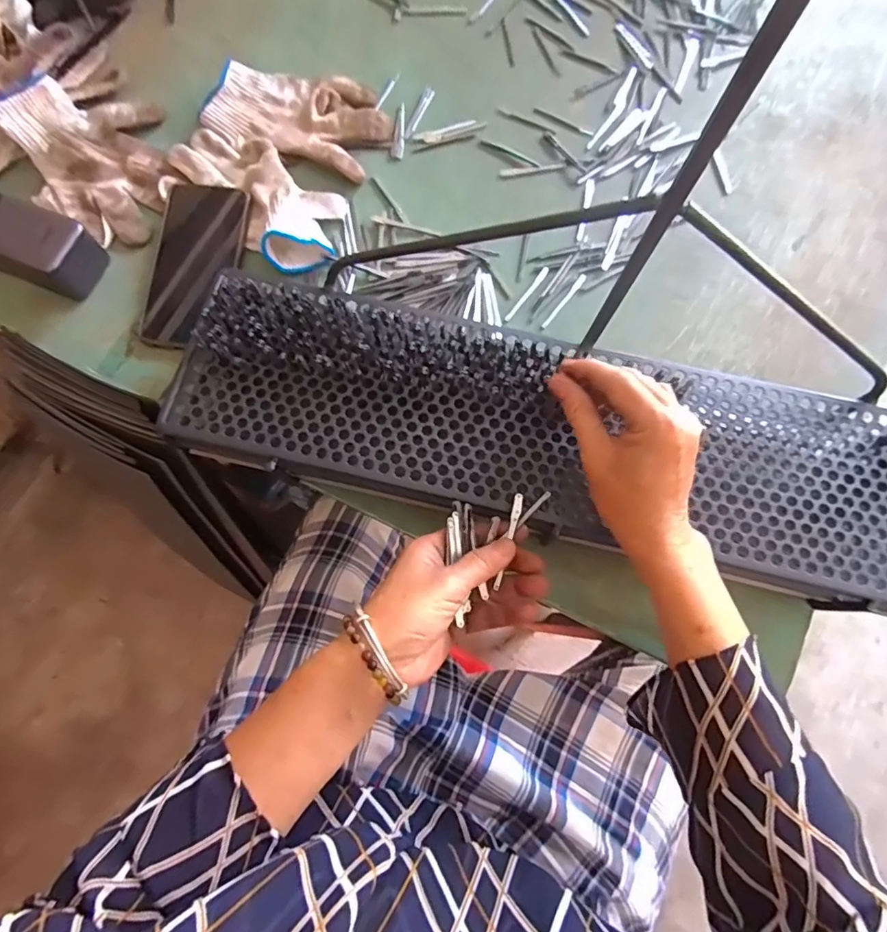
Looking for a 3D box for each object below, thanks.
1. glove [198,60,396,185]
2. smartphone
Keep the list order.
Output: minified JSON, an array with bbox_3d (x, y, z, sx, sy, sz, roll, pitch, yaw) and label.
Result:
[{"bbox_3d":[-0.142,-0.345,0.529,0.176,0.023,0.103,13,77,2],"label":"glove"},{"bbox_3d":[-0.227,-0.188,0.488,0.075,0.009,0.157,5,76,0],"label":"smartphone"}]

